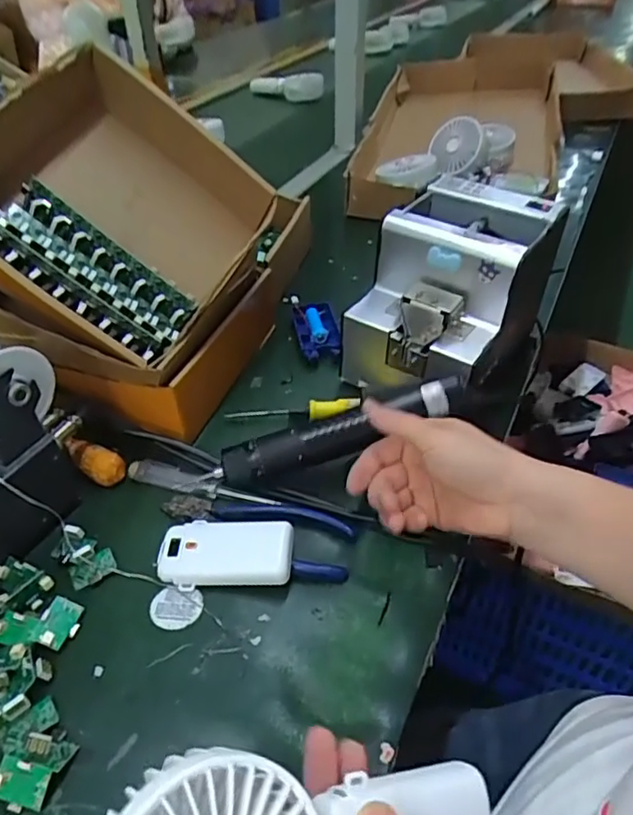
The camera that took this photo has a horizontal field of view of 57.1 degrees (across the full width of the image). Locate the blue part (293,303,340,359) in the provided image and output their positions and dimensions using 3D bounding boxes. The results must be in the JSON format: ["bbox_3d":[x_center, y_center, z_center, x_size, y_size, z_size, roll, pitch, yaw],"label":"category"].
[{"bbox_3d":[0.000,-0.082,0.622,0.043,0.018,0.085,-8,43,-7],"label":"blue part"}]

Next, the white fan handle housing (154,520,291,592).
[{"bbox_3d":[-0.063,0.103,0.412,0.092,0.019,0.045,2,42,4],"label":"white fan handle housing"}]

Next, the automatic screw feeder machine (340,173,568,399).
[{"bbox_3d":[0.121,-0.098,0.539,0.129,0.149,0.189,24,48,26],"label":"automatic screw feeder machine"}]

